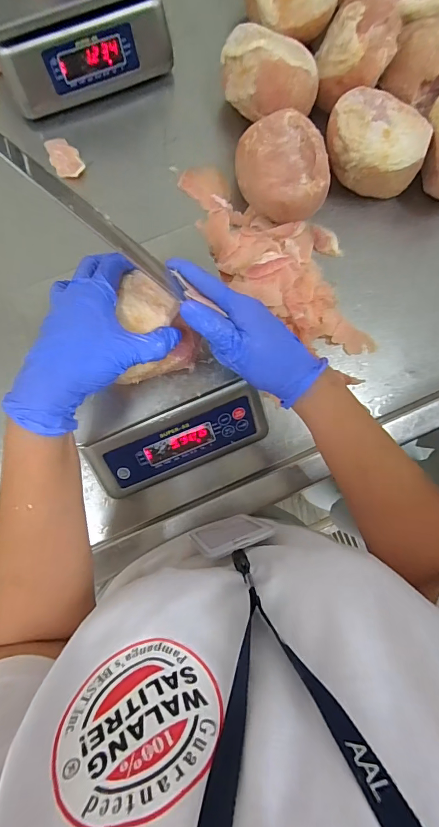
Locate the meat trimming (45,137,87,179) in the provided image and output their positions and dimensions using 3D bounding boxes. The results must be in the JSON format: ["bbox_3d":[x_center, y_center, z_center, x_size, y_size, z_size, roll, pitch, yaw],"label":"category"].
[{"bbox_3d":[-0.221,-0.365,0.568,0.039,0.011,0.065,-29,88,-6],"label":"meat trimming"}]

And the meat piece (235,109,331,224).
[{"bbox_3d":[0.087,-0.325,0.545,0.112,0.084,0.132,-18,87,-5],"label":"meat piece"}]

